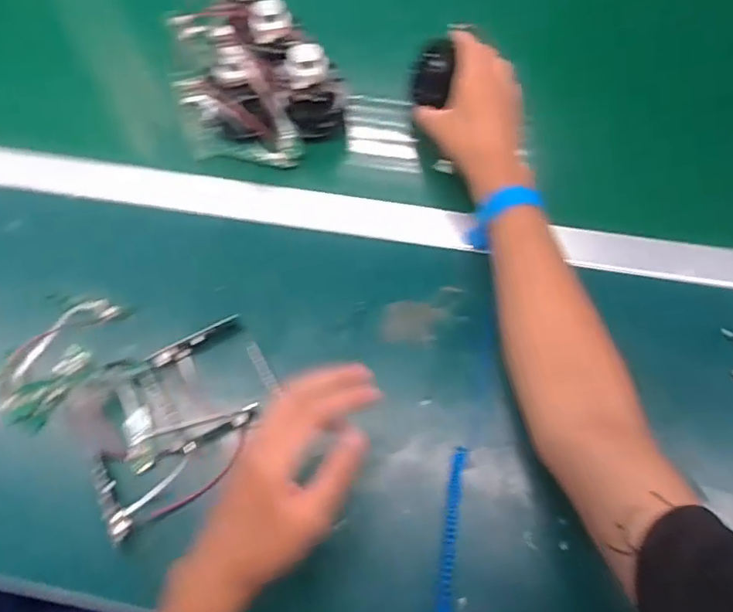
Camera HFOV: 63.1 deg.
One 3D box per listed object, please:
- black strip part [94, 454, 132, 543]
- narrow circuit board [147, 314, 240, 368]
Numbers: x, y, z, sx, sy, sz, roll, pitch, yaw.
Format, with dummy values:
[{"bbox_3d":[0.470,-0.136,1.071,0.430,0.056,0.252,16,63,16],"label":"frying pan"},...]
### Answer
[{"bbox_3d":[-0.198,0.148,0.462,0.014,0.012,0.068,-28,67,-11],"label":"black strip part"},{"bbox_3d":[-0.149,0.031,0.519,0.083,0.014,0.011,-27,67,-11],"label":"narrow circuit board"}]

